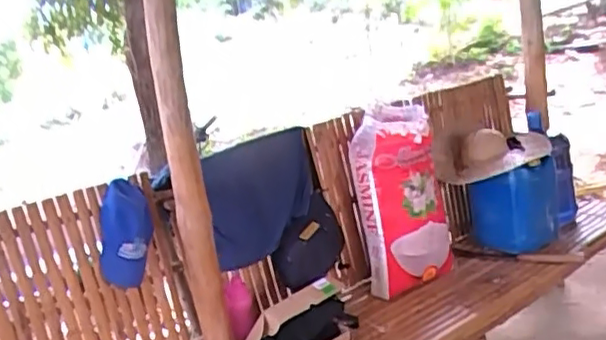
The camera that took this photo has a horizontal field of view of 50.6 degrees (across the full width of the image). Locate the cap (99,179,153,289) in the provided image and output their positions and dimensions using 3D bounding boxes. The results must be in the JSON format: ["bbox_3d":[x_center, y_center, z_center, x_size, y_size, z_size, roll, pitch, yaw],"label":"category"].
[{"bbox_3d":[-0.498,0.175,1.799,0.143,0.270,0.133,-8,14,-6],"label":"cap"}]

